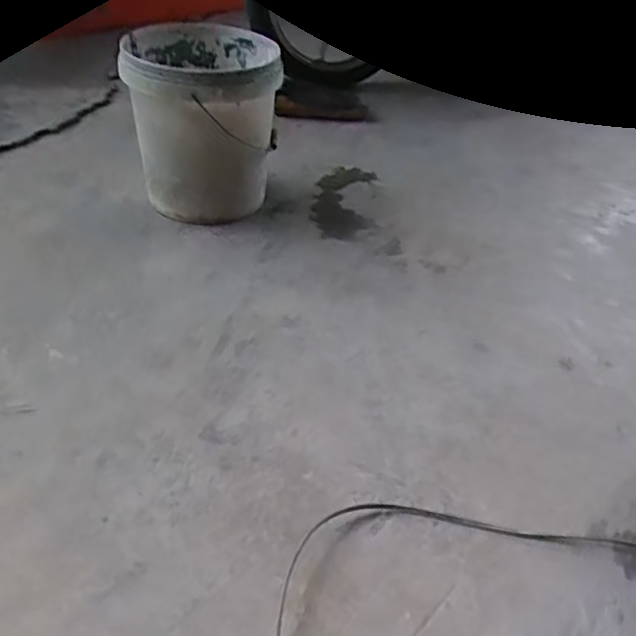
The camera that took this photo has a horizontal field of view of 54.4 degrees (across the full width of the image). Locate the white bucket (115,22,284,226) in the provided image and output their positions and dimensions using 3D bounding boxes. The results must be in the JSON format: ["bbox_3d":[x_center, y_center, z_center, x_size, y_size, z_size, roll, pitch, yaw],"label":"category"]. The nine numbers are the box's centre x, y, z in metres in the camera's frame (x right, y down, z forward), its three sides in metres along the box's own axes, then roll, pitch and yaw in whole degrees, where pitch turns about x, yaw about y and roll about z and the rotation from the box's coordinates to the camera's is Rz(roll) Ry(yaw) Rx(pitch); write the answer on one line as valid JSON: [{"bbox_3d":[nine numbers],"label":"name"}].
[{"bbox_3d":[-0.223,-0.378,1.256,0.277,0.308,0.329,-3,37,-11],"label":"white bucket"}]

